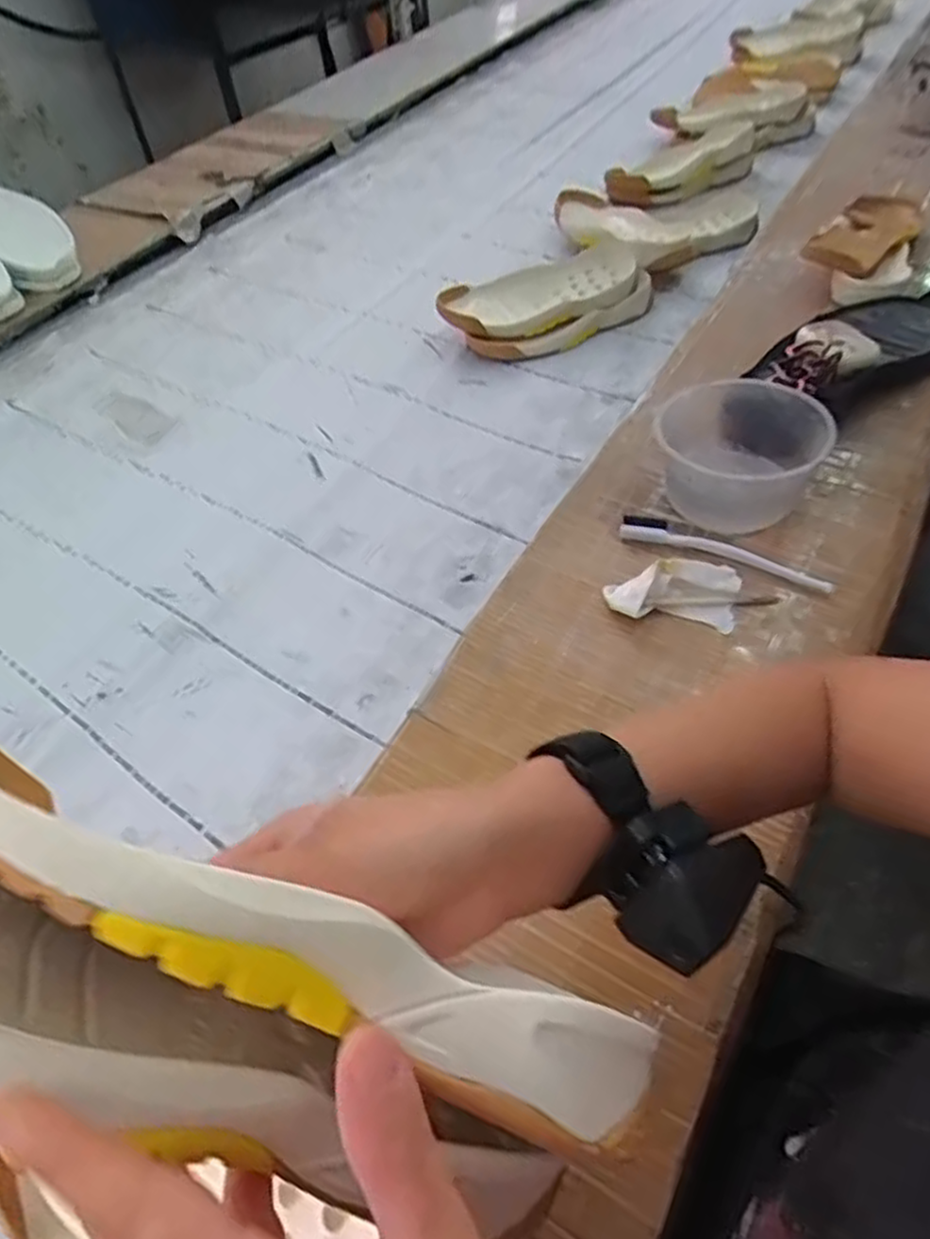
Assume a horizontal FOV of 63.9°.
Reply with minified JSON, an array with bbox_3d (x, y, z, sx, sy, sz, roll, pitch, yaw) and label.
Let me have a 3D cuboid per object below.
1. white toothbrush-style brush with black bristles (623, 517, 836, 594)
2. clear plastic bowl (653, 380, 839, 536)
[{"bbox_3d":[0.215,-0.060,0.619,0.171,0.011,0.034,19,52,22],"label":"white toothbrush-style brush with black bristles"},{"bbox_3d":[0.229,-0.135,0.638,0.135,0.080,0.135,-2,50,2],"label":"clear plastic bowl"}]

